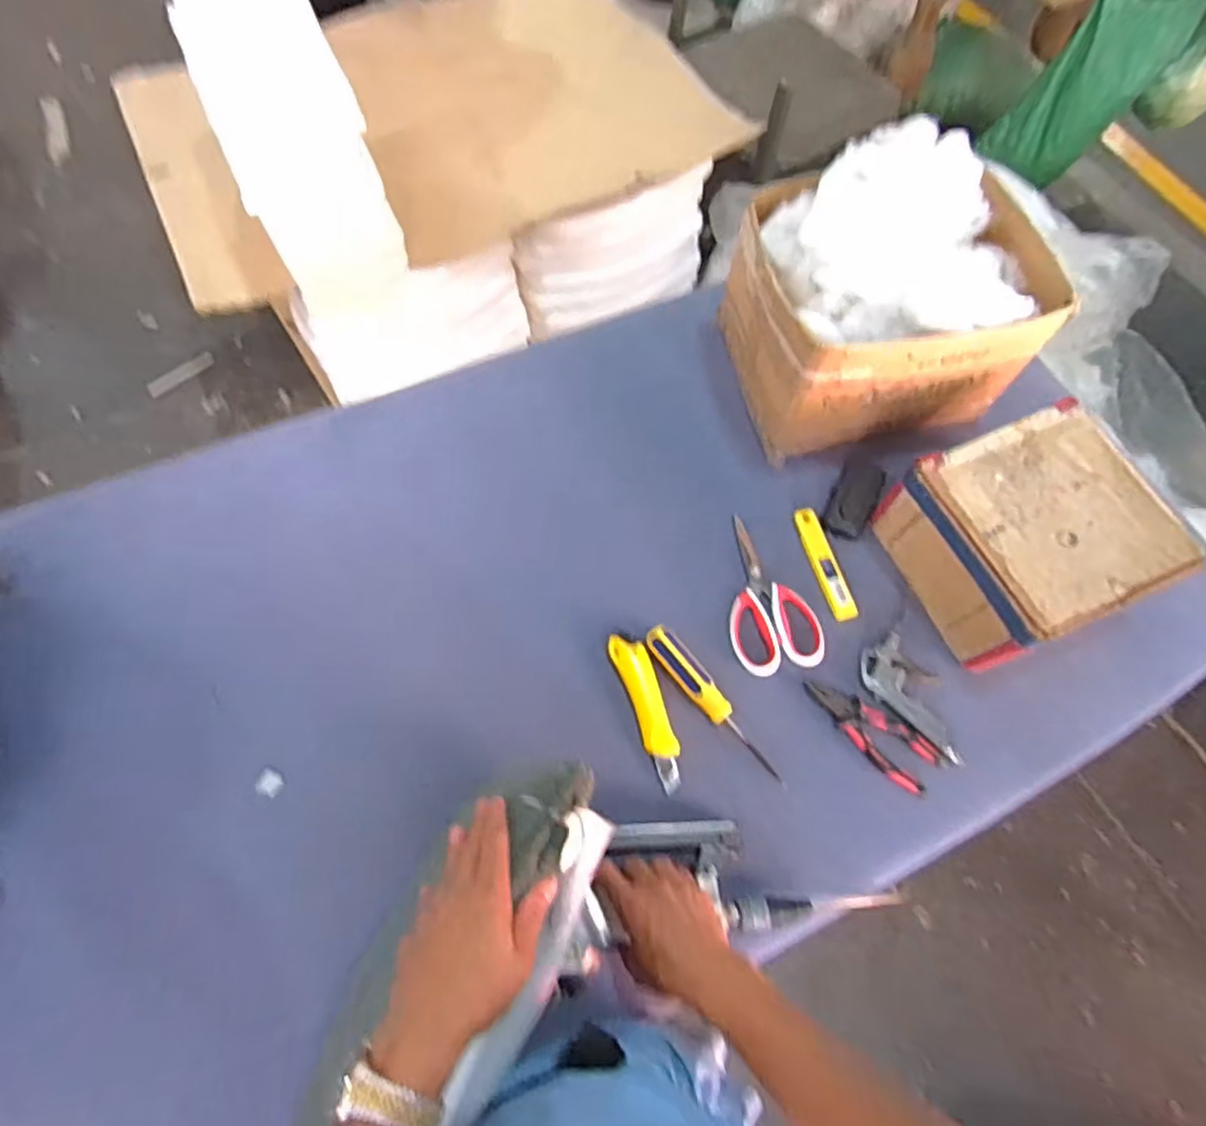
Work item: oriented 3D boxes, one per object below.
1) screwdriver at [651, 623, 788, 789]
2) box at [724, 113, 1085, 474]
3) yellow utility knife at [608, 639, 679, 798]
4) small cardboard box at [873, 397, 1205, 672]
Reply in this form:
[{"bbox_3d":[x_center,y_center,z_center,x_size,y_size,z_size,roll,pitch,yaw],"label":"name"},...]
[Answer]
[{"bbox_3d":[0.116,0.146,0.685,0.032,0.022,0.197,-36,72,-17],"label":"screwdriver"},{"bbox_3d":[0.326,-0.308,0.782,0.303,0.247,0.246,-10,66,-7],"label":"box"},{"bbox_3d":[0.050,0.155,0.691,0.035,0.023,0.166,-18,68,-11],"label":"yellow utility knife"},{"bbox_3d":[0.459,-0.025,0.722,0.219,0.136,0.211,-21,68,-12],"label":"small cardboard box"}]

